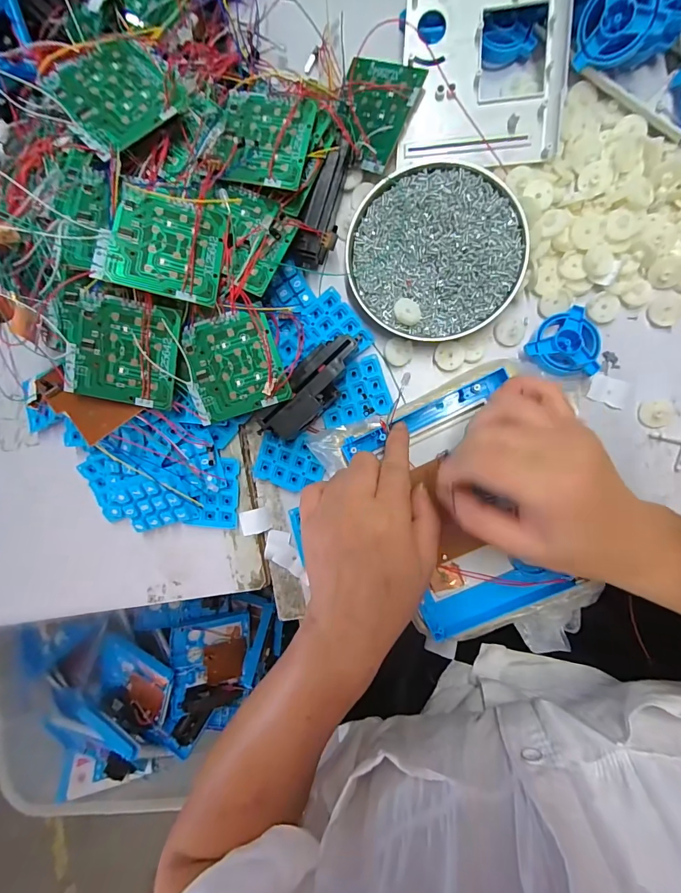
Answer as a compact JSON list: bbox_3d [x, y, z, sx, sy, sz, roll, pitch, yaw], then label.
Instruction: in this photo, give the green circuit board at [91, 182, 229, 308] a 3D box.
[{"bbox_3d":[-0.117,-0.134,0.264,0.074,0.004,0.073,7,77,-18],"label":"green circuit board"}]

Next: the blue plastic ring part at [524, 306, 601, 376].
[{"bbox_3d":[0.175,-0.084,0.315,0.052,0.015,0.053,2,93,6],"label":"blue plastic ring part"}]

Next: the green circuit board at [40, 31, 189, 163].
[{"bbox_3d":[-0.151,-0.237,0.266,0.072,0.006,0.078,41,78,2],"label":"green circuit board"}]

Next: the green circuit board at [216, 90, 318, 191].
[{"bbox_3d":[-0.055,-0.225,0.291,0.065,0.007,0.074,8,83,4],"label":"green circuit board"}]

